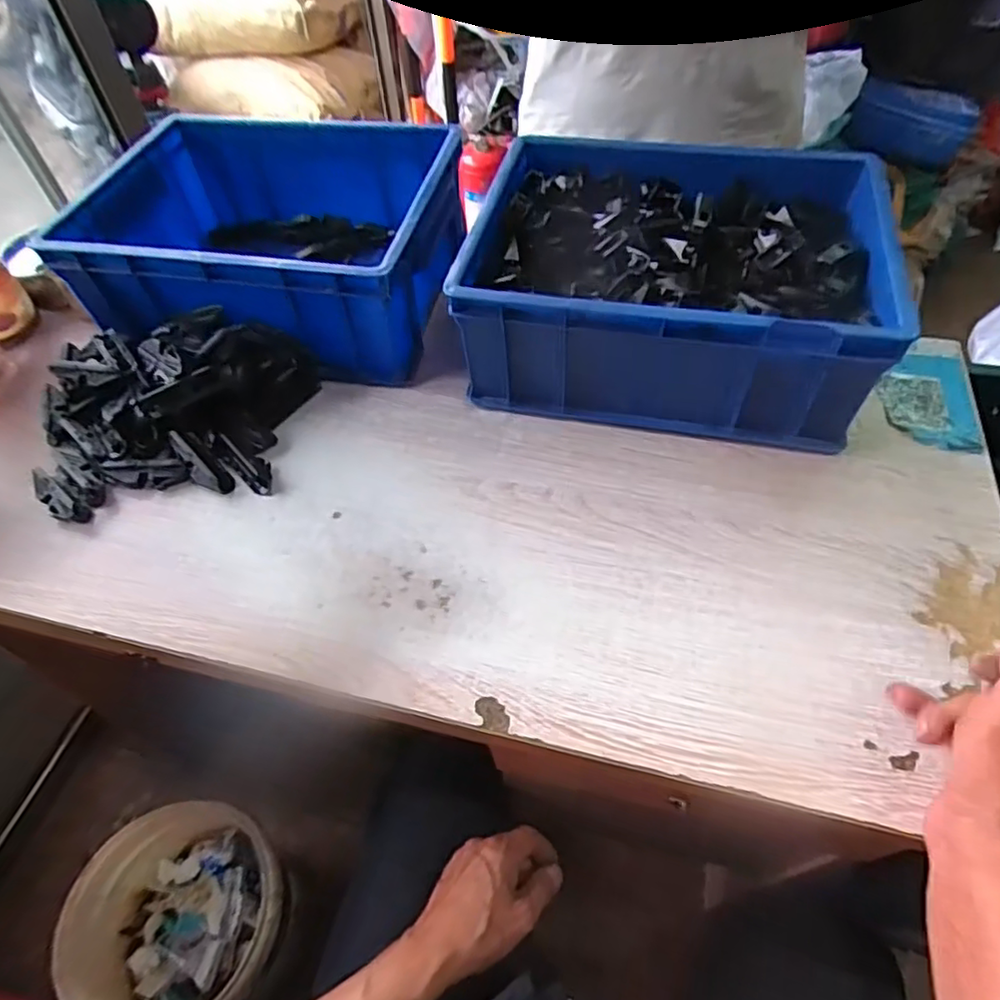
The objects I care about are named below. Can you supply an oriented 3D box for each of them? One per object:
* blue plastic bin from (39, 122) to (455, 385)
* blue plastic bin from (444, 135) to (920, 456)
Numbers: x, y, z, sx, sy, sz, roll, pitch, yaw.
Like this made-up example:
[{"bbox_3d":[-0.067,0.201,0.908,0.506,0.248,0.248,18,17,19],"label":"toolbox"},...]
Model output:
[{"bbox_3d":[-0.230,-0.261,0.645,0.345,0.122,0.277,5,54,7],"label":"blue plastic bin"},{"bbox_3d":[0.152,-0.201,0.579,0.333,0.123,0.267,9,54,10],"label":"blue plastic bin"}]

